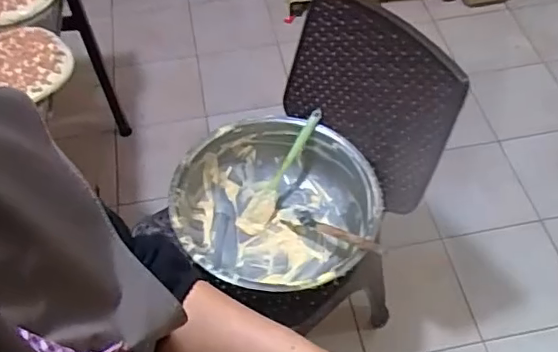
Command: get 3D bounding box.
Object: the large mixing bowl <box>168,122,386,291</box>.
[{"bbox_3d":[0.012,0.047,1.138,0.379,0.160,0.331,19,58,15],"label":"large mixing bowl"}]

